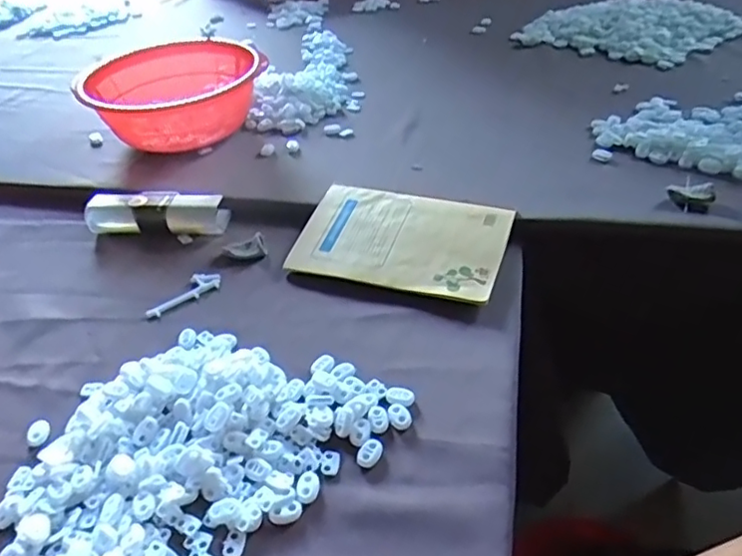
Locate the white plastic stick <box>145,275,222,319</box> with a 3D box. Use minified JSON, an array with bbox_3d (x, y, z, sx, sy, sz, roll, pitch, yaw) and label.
[{"bbox_3d":[-0.185,0.015,0.600,0.078,0.005,0.026,-29,45,-26],"label":"white plastic stick"}]

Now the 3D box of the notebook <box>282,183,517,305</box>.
[{"bbox_3d":[0.031,-0.042,0.620,0.204,0.010,0.133,13,50,20],"label":"notebook"}]

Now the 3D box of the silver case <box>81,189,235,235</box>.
[{"bbox_3d":[-0.242,-0.073,0.691,0.161,0.037,0.048,0,40,6],"label":"silver case"}]

